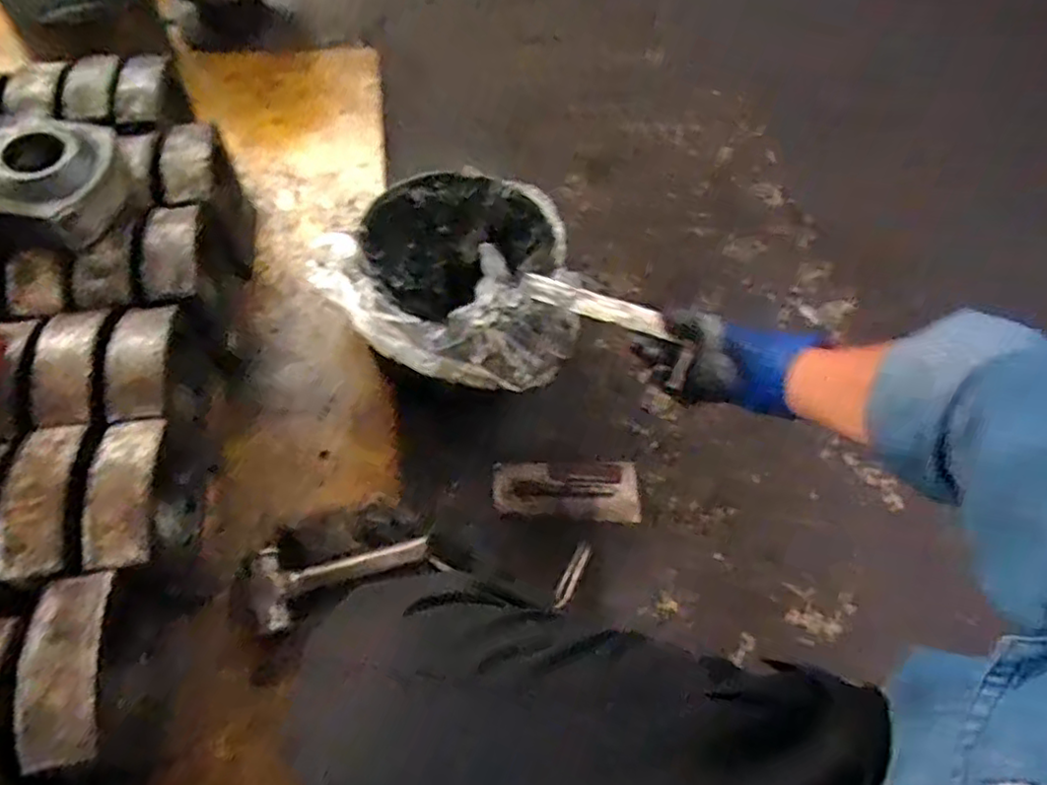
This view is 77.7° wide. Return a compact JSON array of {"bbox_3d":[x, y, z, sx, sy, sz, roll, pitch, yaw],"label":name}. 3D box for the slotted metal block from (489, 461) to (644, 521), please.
[{"bbox_3d":[0.059,0.131,0.885,0.195,0.017,0.078,2,58,-3],"label":"slotted metal block"}]

